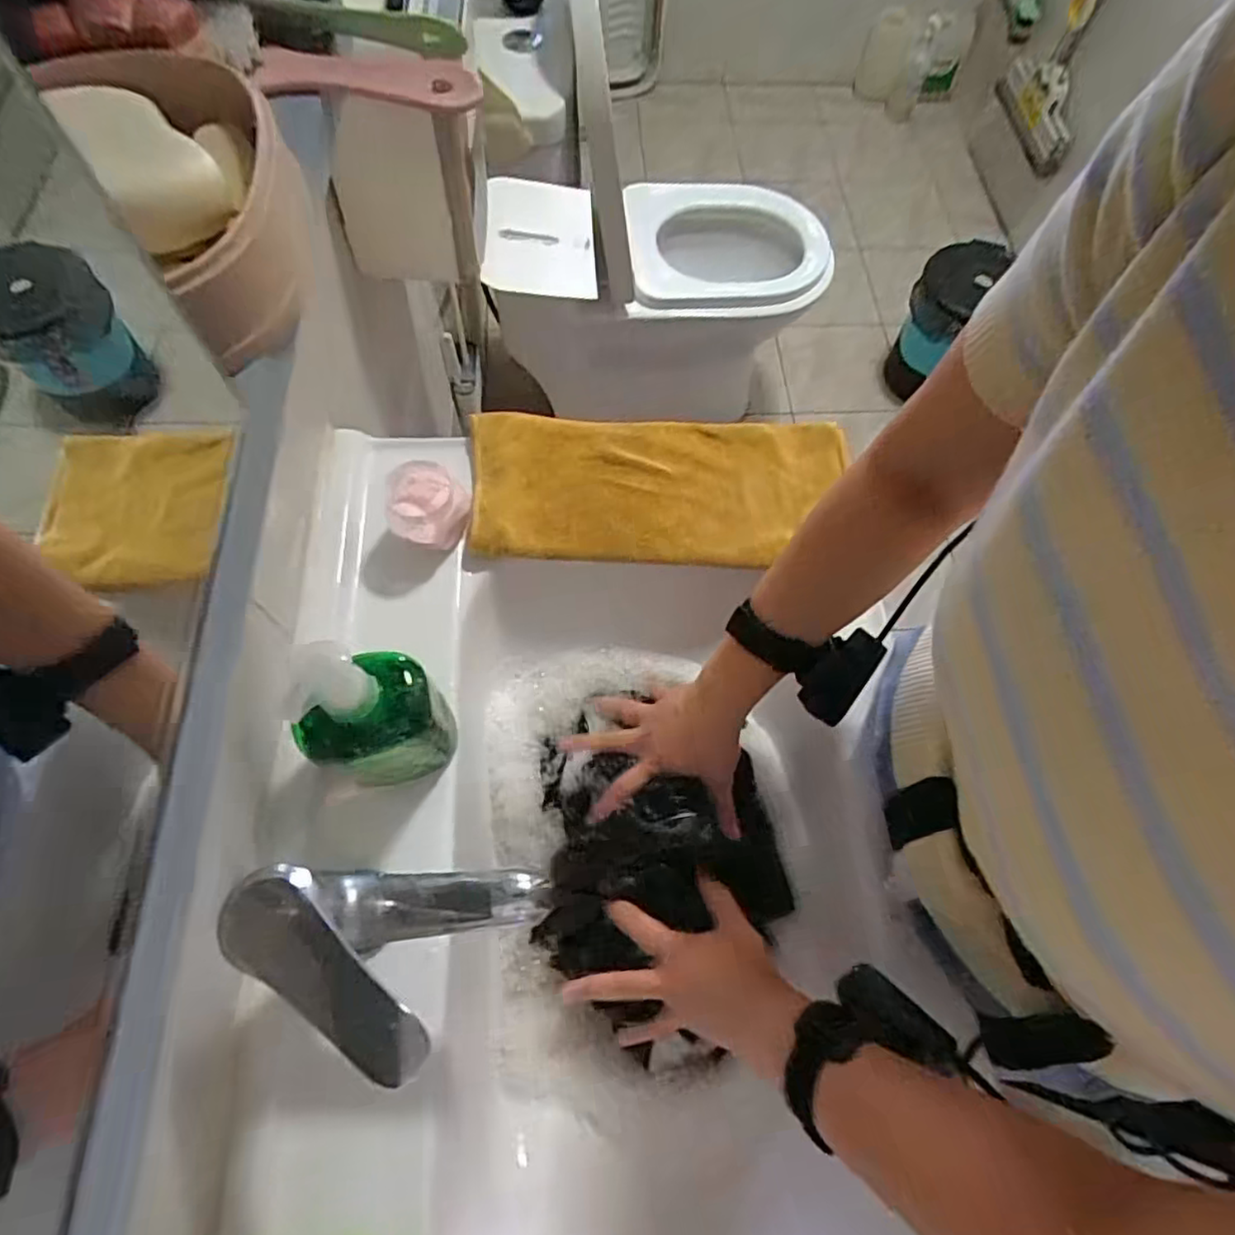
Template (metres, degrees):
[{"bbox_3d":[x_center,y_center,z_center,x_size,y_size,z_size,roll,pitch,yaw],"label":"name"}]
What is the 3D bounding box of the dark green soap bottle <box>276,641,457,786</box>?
[{"bbox_3d":[-0.149,0.061,0.417,0.060,0.156,0.077,16,66,4],"label":"dark green soap bottle"}]

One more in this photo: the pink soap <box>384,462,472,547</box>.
[{"bbox_3d":[-0.158,-0.091,0.555,0.067,0.055,0.071,1,66,-2],"label":"pink soap"}]

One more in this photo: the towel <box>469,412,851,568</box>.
[{"bbox_3d":[0.038,-0.117,0.598,0.327,0.032,0.135,1,66,-3],"label":"towel"}]

